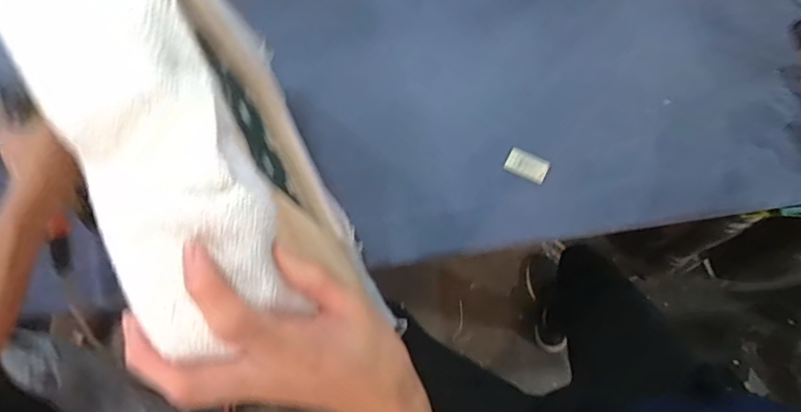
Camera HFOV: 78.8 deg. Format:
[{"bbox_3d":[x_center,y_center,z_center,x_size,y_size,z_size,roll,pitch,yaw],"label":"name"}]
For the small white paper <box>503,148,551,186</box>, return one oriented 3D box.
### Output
[{"bbox_3d":[0.191,-0.061,0.736,0.062,0.006,0.039,25,77,3],"label":"small white paper"}]

